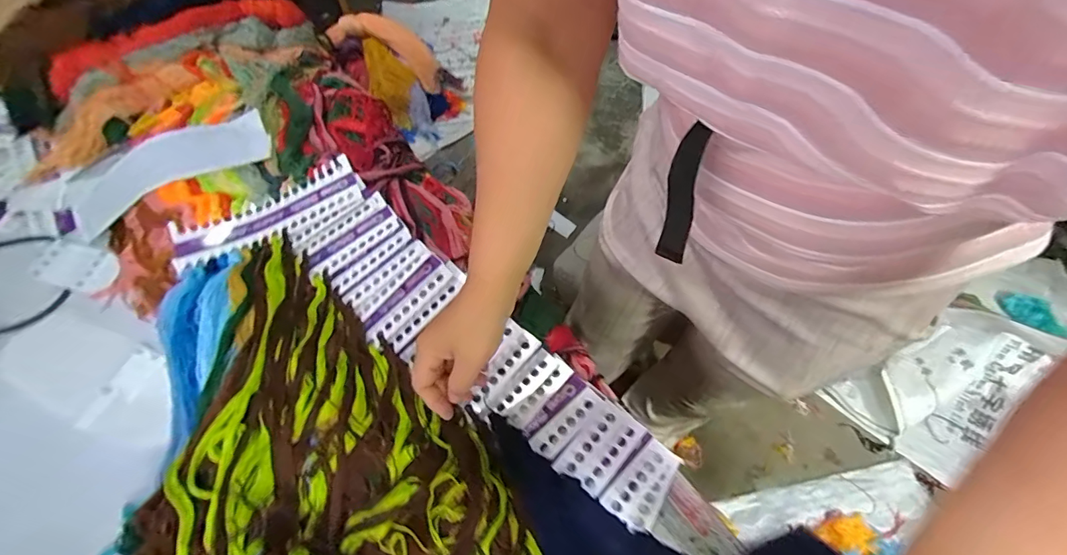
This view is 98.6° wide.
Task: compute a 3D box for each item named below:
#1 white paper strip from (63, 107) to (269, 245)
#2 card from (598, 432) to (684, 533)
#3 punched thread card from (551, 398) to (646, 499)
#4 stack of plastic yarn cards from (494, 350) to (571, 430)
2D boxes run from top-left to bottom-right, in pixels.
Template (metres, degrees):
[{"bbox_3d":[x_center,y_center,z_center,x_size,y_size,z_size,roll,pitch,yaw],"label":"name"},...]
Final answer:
[{"bbox_3d":[-0.559,-0.160,0.694,0.313,0.058,0.138,-19,62,-11],"label":"white paper strip"},{"bbox_3d":[0.119,0.221,0.495,0.059,0.009,0.091,41,72,7],"label":"card"},{"bbox_3d":[0.072,0.184,0.498,0.055,0.009,0.094,41,73,10],"label":"punched thread card"},{"bbox_3d":[0.000,0.127,0.523,0.044,0.012,0.090,37,78,18],"label":"stack of plastic yarn cards"}]

